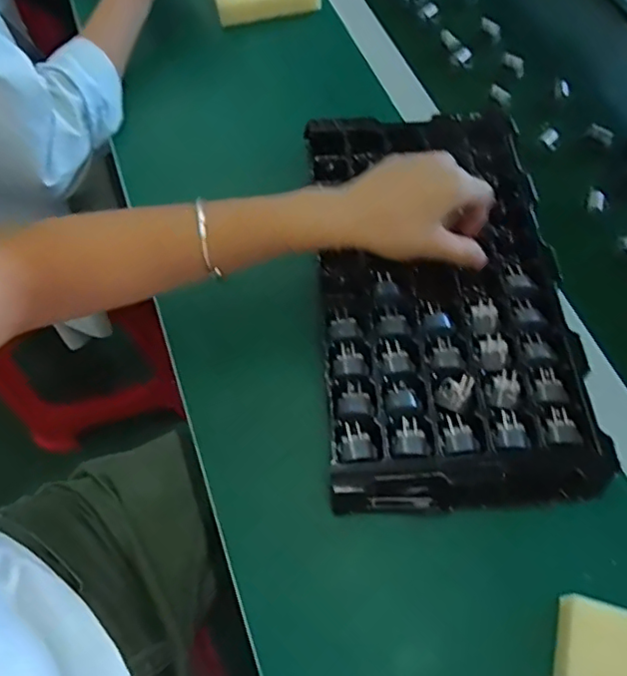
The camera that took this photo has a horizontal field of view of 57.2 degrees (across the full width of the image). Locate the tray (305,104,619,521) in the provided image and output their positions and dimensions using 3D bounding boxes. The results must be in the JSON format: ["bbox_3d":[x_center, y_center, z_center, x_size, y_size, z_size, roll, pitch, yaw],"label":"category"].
[{"bbox_3d":[0.104,-0.044,0.487,0.198,0.034,0.364,-2,62,-1],"label":"tray"}]

